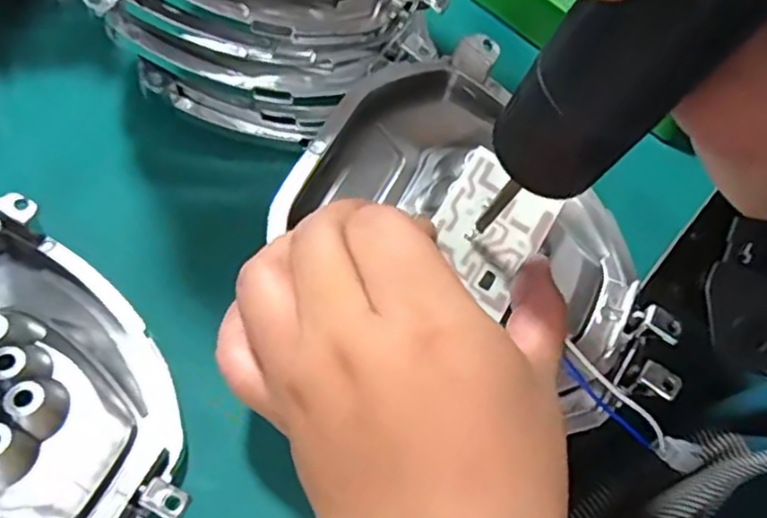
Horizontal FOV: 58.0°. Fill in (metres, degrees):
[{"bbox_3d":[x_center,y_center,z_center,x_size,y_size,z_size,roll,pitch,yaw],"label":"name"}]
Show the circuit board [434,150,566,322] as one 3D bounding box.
[{"bbox_3d":[0.038,-0.011,0.252,0.038,0.004,0.050,34,71,2],"label":"circuit board"}]

